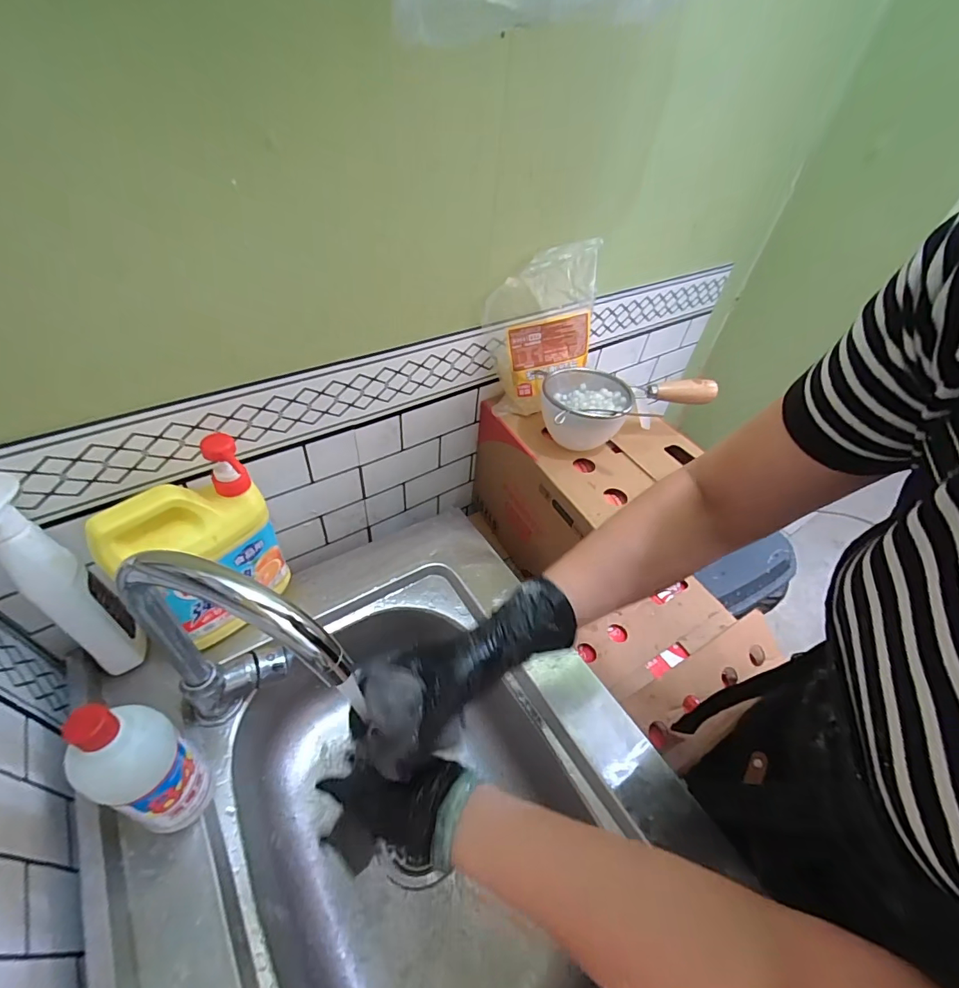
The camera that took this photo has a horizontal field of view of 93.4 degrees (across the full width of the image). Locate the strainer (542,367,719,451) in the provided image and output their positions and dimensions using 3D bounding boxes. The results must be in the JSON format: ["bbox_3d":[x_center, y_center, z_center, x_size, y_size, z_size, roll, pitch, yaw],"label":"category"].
[{"bbox_3d":[0.195,-0.115,0.627,0.240,0.088,0.129,-6,48,-12],"label":"strainer"}]

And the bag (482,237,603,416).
[{"bbox_3d":[0.092,-0.225,0.633,0.155,0.204,0.091,-12,49,-18],"label":"bag"}]

